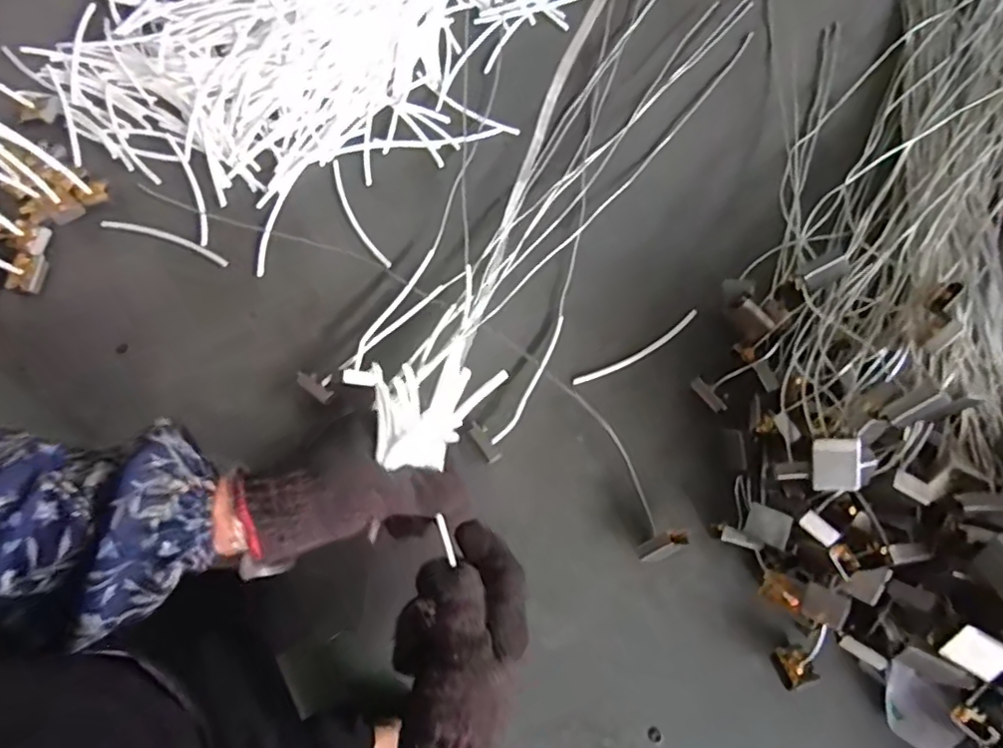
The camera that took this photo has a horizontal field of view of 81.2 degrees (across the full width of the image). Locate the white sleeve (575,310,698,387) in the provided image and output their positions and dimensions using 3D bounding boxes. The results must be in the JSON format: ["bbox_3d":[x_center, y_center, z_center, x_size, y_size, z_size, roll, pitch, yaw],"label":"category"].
[{"bbox_3d":[0.121,-0.020,0.520,0.130,0.004,0.013,-29,75,-8],"label":"white sleeve"}]

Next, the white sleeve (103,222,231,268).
[{"bbox_3d":[-0.318,-0.128,0.558,0.128,0.008,0.016,18,74,6],"label":"white sleeve"}]

